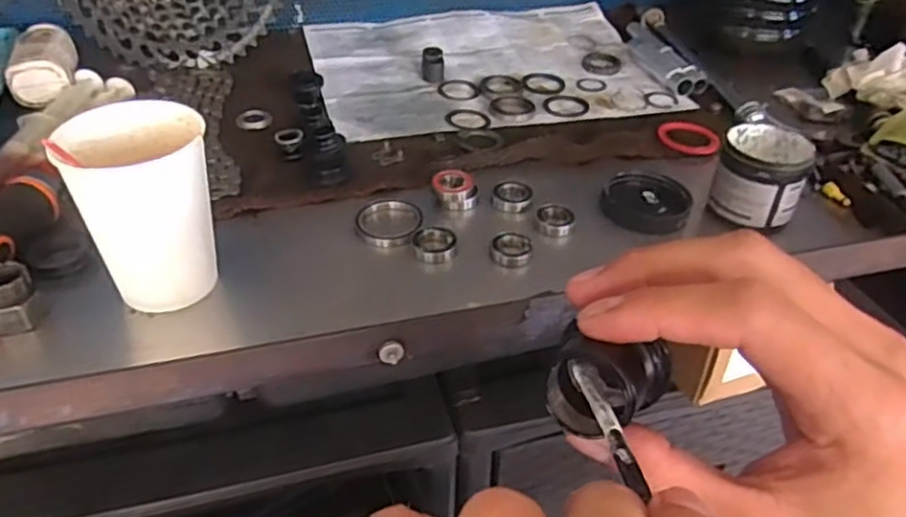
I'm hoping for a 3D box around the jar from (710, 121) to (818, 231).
[{"bbox_3d":[0.197,-0.053,0.454,0.054,0.045,0.057,16,40,16],"label":"jar"}]

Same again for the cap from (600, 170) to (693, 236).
[{"bbox_3d":[0.126,-0.037,0.463,0.054,0.011,0.058,2,38,-1],"label":"cap"}]

